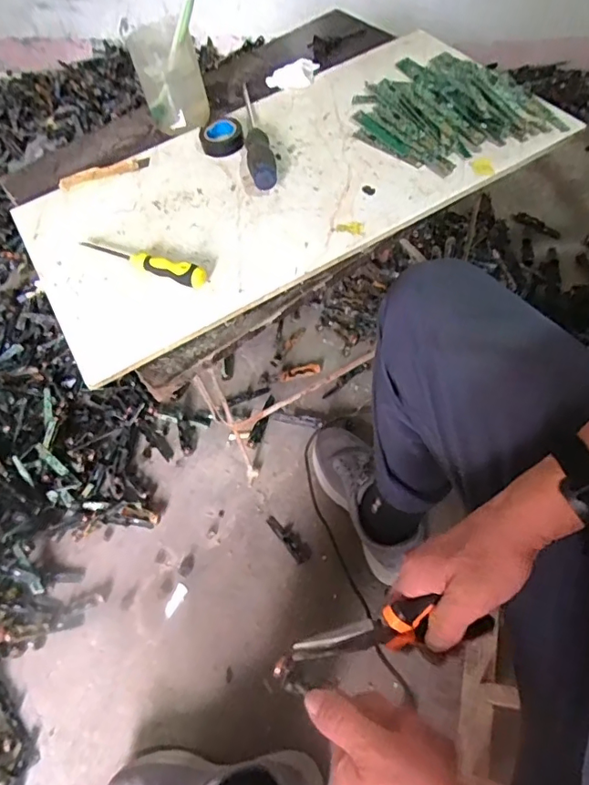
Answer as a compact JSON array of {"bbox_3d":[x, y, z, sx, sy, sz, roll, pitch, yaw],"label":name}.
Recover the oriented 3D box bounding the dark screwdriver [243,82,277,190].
[{"bbox_3d":[-0.051,-0.333,0.649,0.029,0.036,0.252,-11,57,1],"label":"dark screwdriver"}]

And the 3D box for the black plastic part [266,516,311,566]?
[{"bbox_3d":[-0.008,0.239,0.863,0.032,0.011,0.094,-32,64,-18],"label":"black plastic part"}]

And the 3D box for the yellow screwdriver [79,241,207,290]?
[{"bbox_3d":[-0.158,-0.142,0.546,0.152,0.026,0.024,22,64,20],"label":"yellow screwdriver"}]

